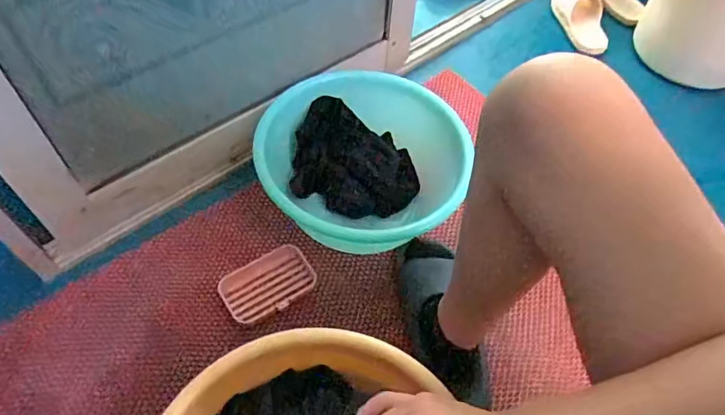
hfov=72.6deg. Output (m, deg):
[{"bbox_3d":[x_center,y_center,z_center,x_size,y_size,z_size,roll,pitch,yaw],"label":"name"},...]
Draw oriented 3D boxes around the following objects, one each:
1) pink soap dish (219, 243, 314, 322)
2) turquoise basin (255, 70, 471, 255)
[{"bbox_3d":[-0.144,0.116,0.750,0.133,0.026,0.093,-28,61,-21],"label":"pink soap dish"},{"bbox_3d":[-0.006,-0.056,0.798,0.270,0.163,0.291,1,55,-2],"label":"turquoise basin"}]

